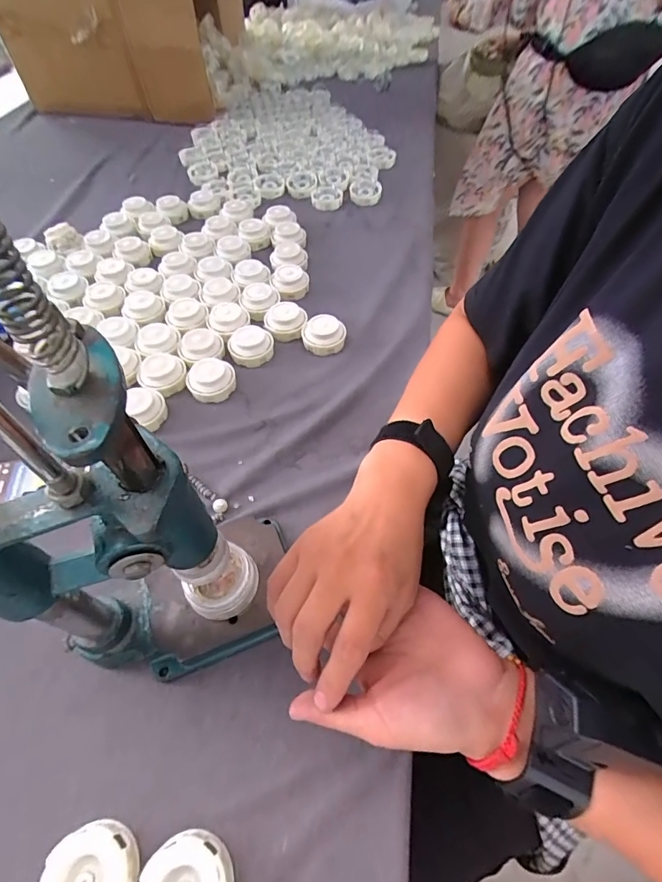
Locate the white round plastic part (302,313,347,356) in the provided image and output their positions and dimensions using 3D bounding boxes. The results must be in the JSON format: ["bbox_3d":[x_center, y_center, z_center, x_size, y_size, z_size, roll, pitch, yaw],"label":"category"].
[{"bbox_3d":[-0.010,-0.155,0.613,0.062,0.035,0.057,0,54,0],"label":"white round plastic part"}]

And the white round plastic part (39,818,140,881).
[{"bbox_3d":[-0.168,0.308,0.299,0.063,0.019,0.060,0,54,0],"label":"white round plastic part"}]

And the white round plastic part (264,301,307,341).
[{"bbox_3d":[-0.067,-0.177,0.633,0.061,0.035,0.048,-3,54,-2],"label":"white round plastic part"}]

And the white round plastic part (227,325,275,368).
[{"bbox_3d":[-0.114,-0.138,0.605,0.064,0.036,0.057,-11,55,-7],"label":"white round plastic part"}]

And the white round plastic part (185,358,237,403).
[{"bbox_3d":[-0.160,-0.086,0.568,0.064,0.038,0.061,-34,61,-22],"label":"white round plastic part"}]

